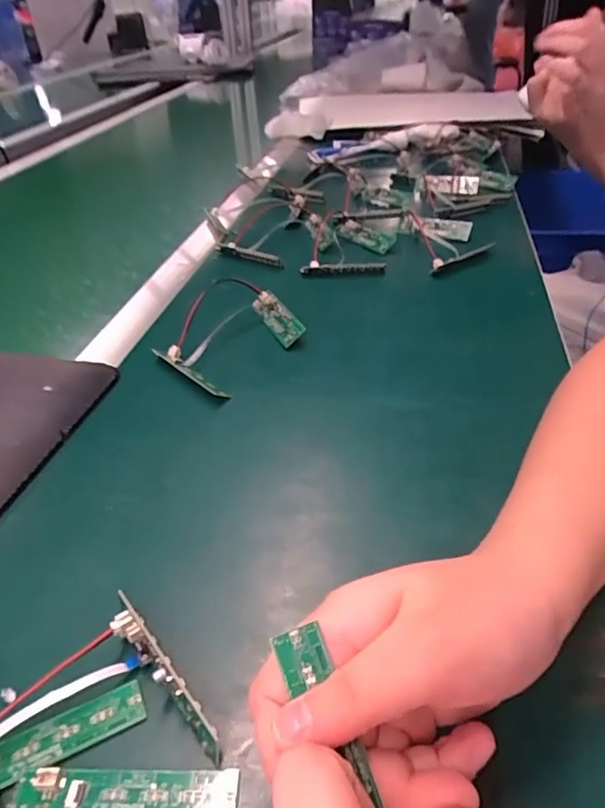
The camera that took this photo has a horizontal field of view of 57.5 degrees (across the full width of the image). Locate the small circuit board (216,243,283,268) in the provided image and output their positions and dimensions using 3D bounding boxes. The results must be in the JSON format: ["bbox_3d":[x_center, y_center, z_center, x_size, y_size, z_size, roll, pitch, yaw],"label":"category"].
[{"bbox_3d":[-0.058,-0.160,0.588,0.083,0.011,0.011,18,43,26],"label":"small circuit board"}]

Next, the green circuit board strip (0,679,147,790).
[{"bbox_3d":[-0.106,0.137,0.222,0.082,0.005,0.018,-19,40,-18],"label":"green circuit board strip"}]

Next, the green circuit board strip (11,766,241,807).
[{"bbox_3d":[-0.066,0.145,0.206,0.083,0.007,0.018,-2,38,2],"label":"green circuit board strip"}]

